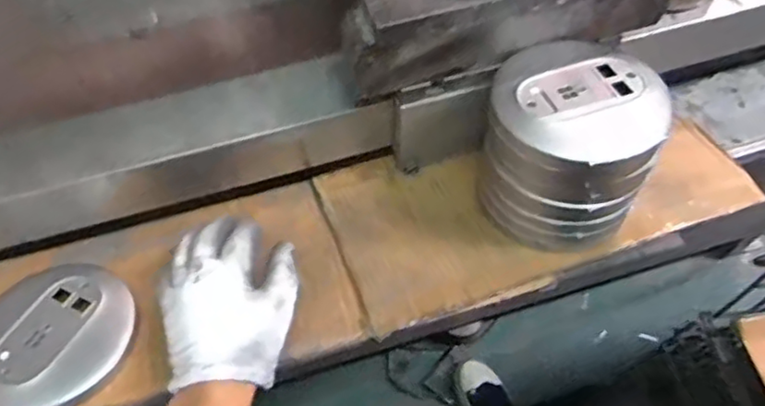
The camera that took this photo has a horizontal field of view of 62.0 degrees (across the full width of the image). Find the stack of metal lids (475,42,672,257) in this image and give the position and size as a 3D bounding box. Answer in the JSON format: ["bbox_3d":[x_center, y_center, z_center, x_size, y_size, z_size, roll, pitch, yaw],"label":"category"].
[{"bbox_3d":[0.158,-0.052,0.541,0.134,0.120,0.140,13,60,9],"label":"stack of metal lids"}]

